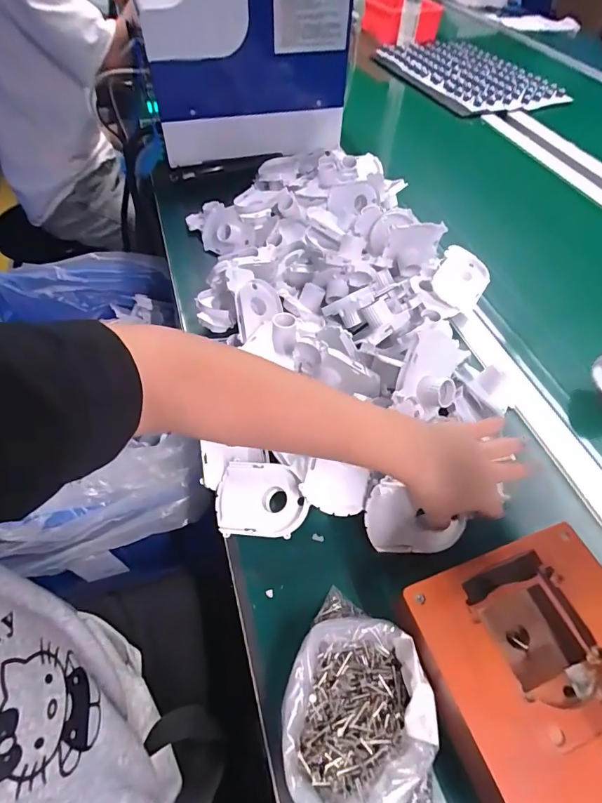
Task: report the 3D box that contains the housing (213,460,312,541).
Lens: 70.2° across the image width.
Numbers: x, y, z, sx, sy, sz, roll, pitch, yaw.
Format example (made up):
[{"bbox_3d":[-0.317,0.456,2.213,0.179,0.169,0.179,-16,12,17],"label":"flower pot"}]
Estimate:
[{"bbox_3d":[-0.036,0.091,0.400,0.088,0.022,0.061,-2,69,14],"label":"housing"}]

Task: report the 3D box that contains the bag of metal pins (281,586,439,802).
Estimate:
[{"bbox_3d":[0.038,0.206,0.298,0.099,0.043,0.144,3,53,-1],"label":"bag of metal pins"}]

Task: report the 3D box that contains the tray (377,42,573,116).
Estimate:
[{"bbox_3d":[0.428,-0.851,1.116,0.324,0.029,0.417,-23,60,-15],"label":"tray"}]

